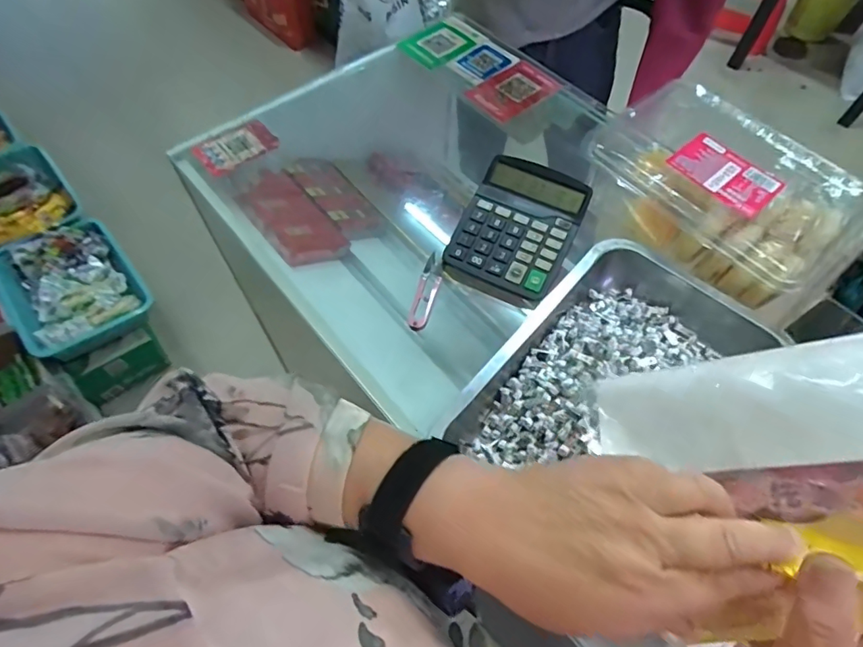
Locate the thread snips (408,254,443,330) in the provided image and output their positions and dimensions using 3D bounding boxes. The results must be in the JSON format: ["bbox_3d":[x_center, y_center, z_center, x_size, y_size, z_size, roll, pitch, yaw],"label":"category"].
[{"bbox_3d":[-0.005,-0.033,0.513,0.021,0.014,0.097,14,61,7],"label":"thread snips"}]

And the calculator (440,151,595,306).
[{"bbox_3d":[0.092,-0.105,0.530,0.117,0.039,0.143,24,62,12],"label":"calculator"}]

